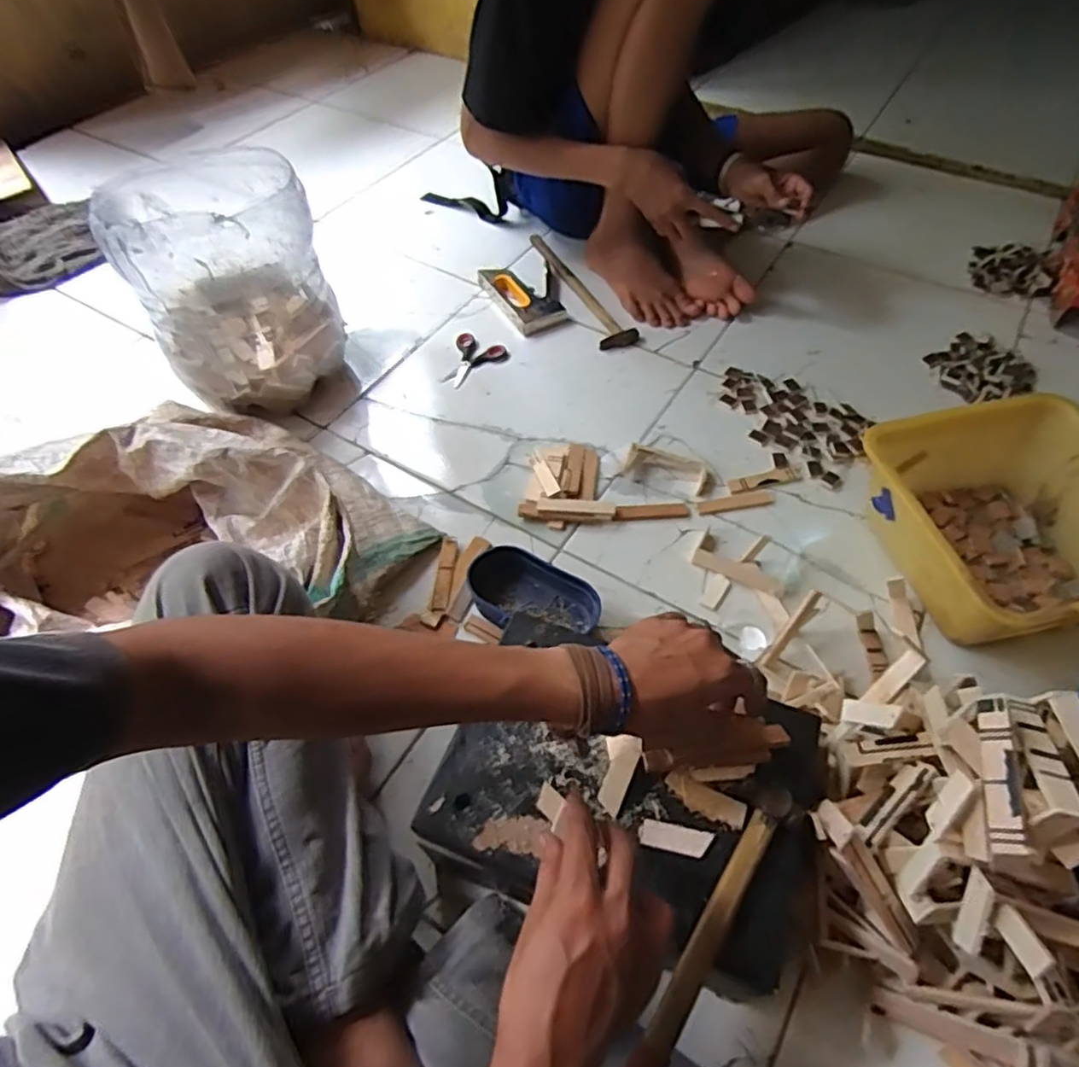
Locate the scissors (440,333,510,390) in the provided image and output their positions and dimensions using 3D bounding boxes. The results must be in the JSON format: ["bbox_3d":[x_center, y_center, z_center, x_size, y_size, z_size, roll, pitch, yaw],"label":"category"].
[{"bbox_3d":[-0.104,-0.266,1.018,0.088,0.009,0.107,19,57,14],"label":"scissors"}]

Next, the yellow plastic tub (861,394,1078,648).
[{"bbox_3d":[0.531,-0.014,0.732,0.269,0.139,0.269,-2,59,3],"label":"yellow plastic tub"}]

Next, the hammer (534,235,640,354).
[{"bbox_3d":[0.073,-0.424,1.110,0.064,0.026,0.322,-20,57,-12],"label":"hammer"}]

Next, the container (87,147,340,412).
[{"bbox_3d":[-0.407,-0.329,0.874,0.233,0.255,0.198,-29,59,-18],"label":"container"}]

